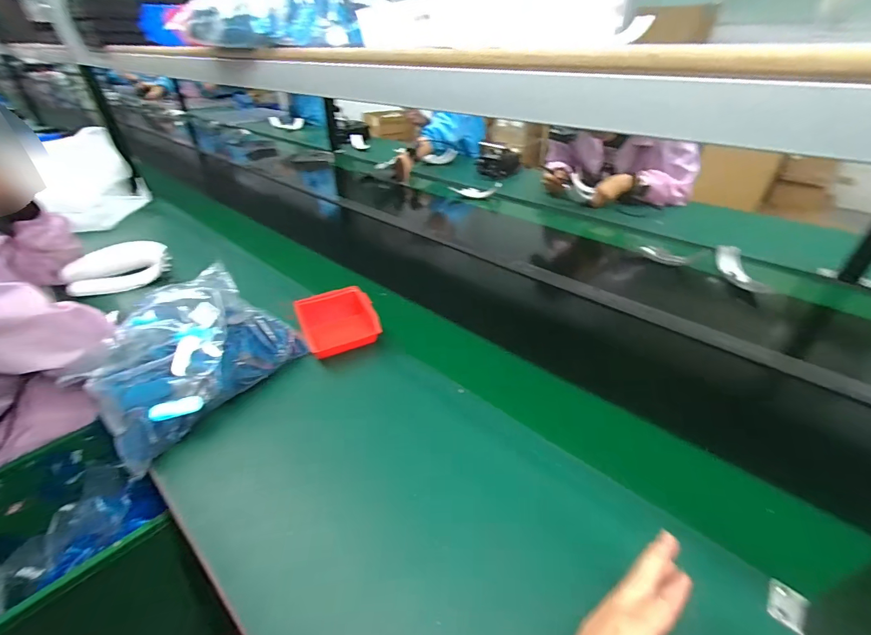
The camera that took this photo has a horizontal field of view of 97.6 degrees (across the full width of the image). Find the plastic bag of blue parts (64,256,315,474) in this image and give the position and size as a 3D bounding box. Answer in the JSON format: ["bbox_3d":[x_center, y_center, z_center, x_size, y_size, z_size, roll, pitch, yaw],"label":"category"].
[{"bbox_3d":[-0.398,0.046,0.609,0.231,0.110,0.282,24,43,30],"label":"plastic bag of blue parts"}]

